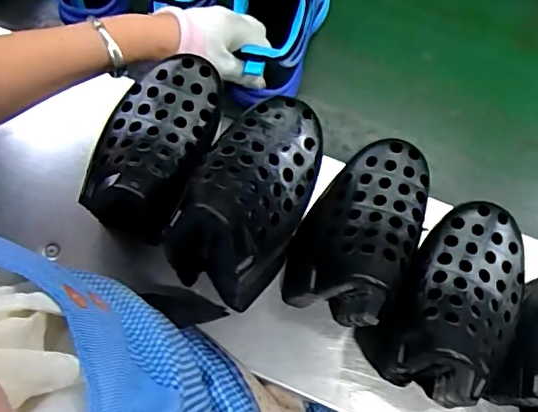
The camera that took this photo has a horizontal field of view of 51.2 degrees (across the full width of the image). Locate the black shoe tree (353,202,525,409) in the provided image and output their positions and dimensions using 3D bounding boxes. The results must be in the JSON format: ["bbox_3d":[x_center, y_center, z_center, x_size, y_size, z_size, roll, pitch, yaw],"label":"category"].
[{"bbox_3d":[0.152,0.080,0.477,0.097,0.162,0.150,32,74,7],"label":"black shoe tree"}]

